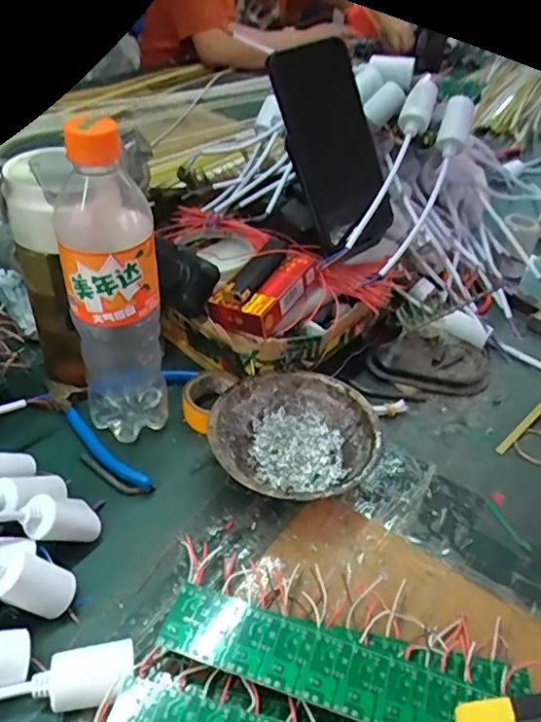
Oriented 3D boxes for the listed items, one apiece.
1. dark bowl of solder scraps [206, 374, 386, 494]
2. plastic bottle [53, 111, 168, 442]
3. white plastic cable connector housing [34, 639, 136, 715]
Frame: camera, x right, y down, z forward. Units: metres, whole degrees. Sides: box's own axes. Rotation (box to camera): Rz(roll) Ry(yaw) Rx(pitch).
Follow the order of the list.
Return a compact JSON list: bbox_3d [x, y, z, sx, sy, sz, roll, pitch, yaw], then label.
[{"bbox_3d":[0.016,0.063,0.443,0.121,0.040,0.123,3,40,-2],"label":"dark bowl of solder scraps"},{"bbox_3d":[-0.108,-0.037,0.408,0.061,0.220,0.055,-8,41,-15],"label":"plastic bottle"},{"bbox_3d":[-0.100,0.175,0.317,0.052,0.024,0.029,-8,42,-15],"label":"white plastic cable connector housing"}]

